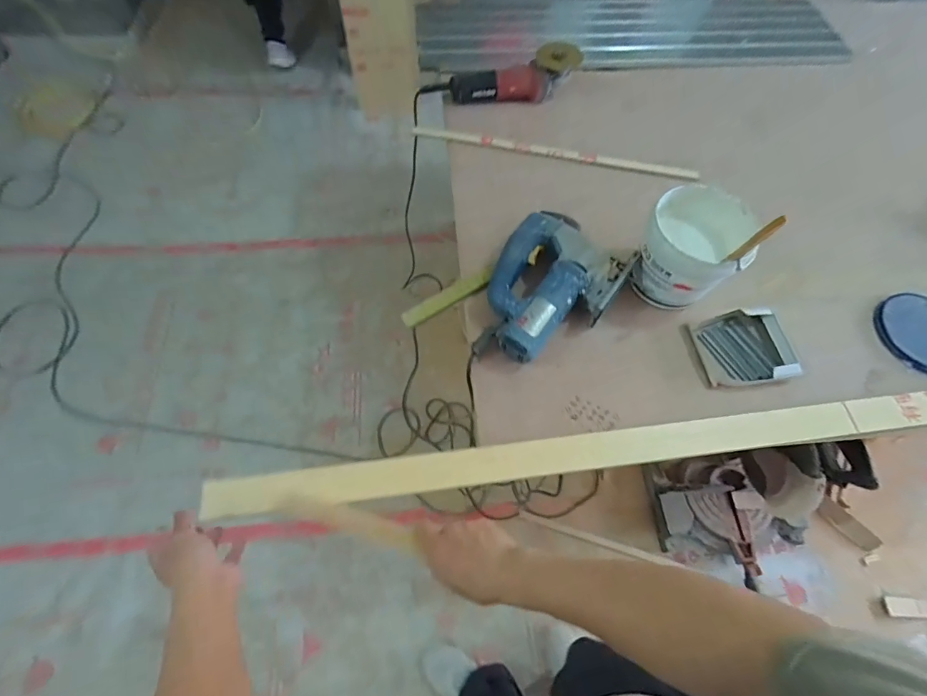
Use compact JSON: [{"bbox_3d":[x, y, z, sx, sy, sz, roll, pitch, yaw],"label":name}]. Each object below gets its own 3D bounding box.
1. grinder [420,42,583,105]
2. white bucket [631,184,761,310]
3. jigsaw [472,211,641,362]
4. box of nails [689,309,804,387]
[{"bbox_3d":[0.085,-0.592,0.960,0.345,0.091,0.085,-8,62,8],"label":"grinder"},{"bbox_3d":[0.364,-0.158,0.717,0.136,0.151,0.144,1,65,-2],"label":"white bucket"},{"bbox_3d":[0.143,-0.103,0.723,0.202,0.084,0.322,34,68,13],"label":"jigsaw"},{"bbox_3d":[0.462,-0.002,0.712,0.144,0.034,0.129,-5,65,-4],"label":"box of nails"}]

